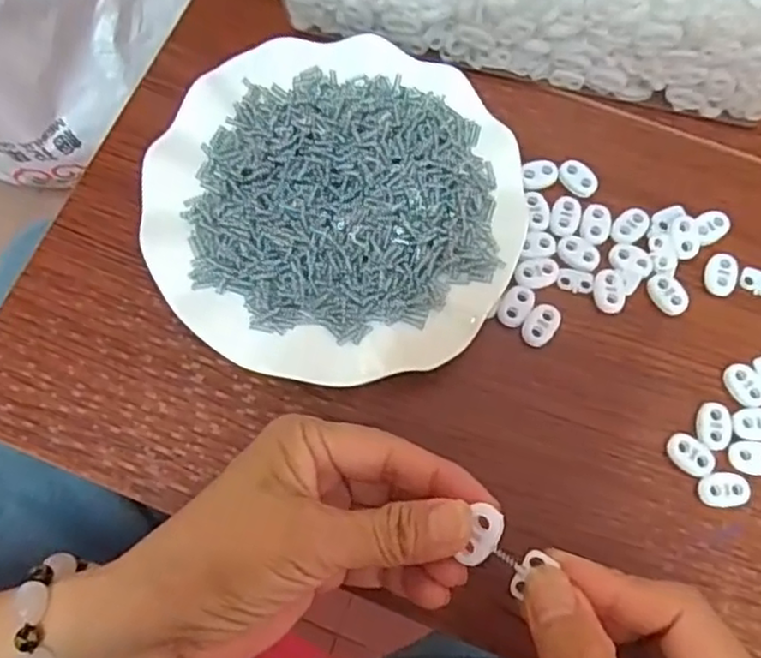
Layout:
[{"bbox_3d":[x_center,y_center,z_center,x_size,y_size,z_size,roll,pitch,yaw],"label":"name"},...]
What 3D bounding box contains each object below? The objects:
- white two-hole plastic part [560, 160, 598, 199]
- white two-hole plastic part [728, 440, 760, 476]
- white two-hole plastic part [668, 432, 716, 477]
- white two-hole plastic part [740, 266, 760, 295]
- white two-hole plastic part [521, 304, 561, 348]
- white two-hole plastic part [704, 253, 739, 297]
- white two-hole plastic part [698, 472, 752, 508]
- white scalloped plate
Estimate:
[{"bbox_3d":[0.106,-0.081,0.362,0.014,0.004,0.023,-32,75,-9],"label":"white two-hole plastic part"},{"bbox_3d":[0.176,0.060,0.318,0.023,0.004,0.016,10,73,3],"label":"white two-hole plastic part"},{"bbox_3d":[0.147,0.059,0.321,0.022,0.004,0.015,39,77,11],"label":"white two-hole plastic part"},{"bbox_3d":[0.196,-0.024,0.351,0.020,0.004,0.013,20,74,6],"label":"white two-hole plastic part"},{"bbox_3d":[0.080,-0.003,0.338,0.014,0.004,0.024,36,76,11],"label":"white two-hole plastic part"},{"bbox_3d":[0.175,-0.028,0.349,0.016,0.004,0.022,18,73,6],"label":"white two-hole plastic part"},{"bbox_3d":[0.160,0.075,0.316,0.023,0.006,0.015,-5,72,-1],"label":"white two-hole plastic part"},{"bbox_3d":[-0.021,-0.064,0.345,0.176,0.027,0.183,0,72,0],"label":"white scalloped plate"}]

